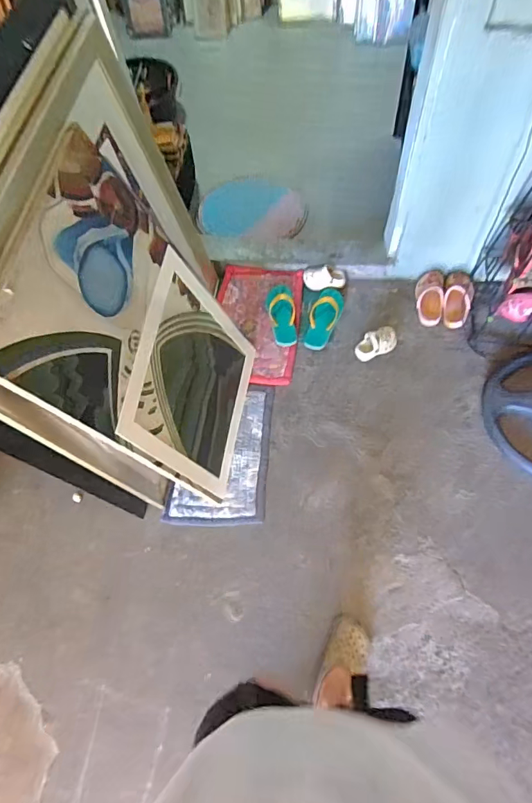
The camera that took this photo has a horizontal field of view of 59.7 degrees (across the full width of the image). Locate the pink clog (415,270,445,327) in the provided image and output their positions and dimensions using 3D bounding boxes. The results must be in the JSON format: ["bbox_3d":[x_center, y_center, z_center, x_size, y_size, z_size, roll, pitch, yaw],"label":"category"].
[{"bbox_3d":[0.629,-0.411,1.780,0.102,0.056,0.233,7,66,6],"label":"pink clog"}]

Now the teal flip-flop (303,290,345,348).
[{"bbox_3d":[0.221,-0.334,1.763,0.117,0.069,0.293,16,67,10],"label":"teal flip-flop"}]

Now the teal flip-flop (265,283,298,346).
[{"bbox_3d":[0.061,-0.340,1.792,0.104,0.039,0.291,-5,65,1],"label":"teal flip-flop"}]

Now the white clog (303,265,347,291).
[{"bbox_3d":[0.234,-0.497,1.837,0.165,0.061,0.094,7,66,6],"label":"white clog"}]

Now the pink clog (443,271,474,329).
[{"bbox_3d":[0.729,-0.396,1.757,0.098,0.076,0.235,12,66,8],"label":"pink clog"}]

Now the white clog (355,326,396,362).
[{"bbox_3d":[0.408,-0.213,1.700,0.159,0.082,0.087,-18,65,-5],"label":"white clog"}]

